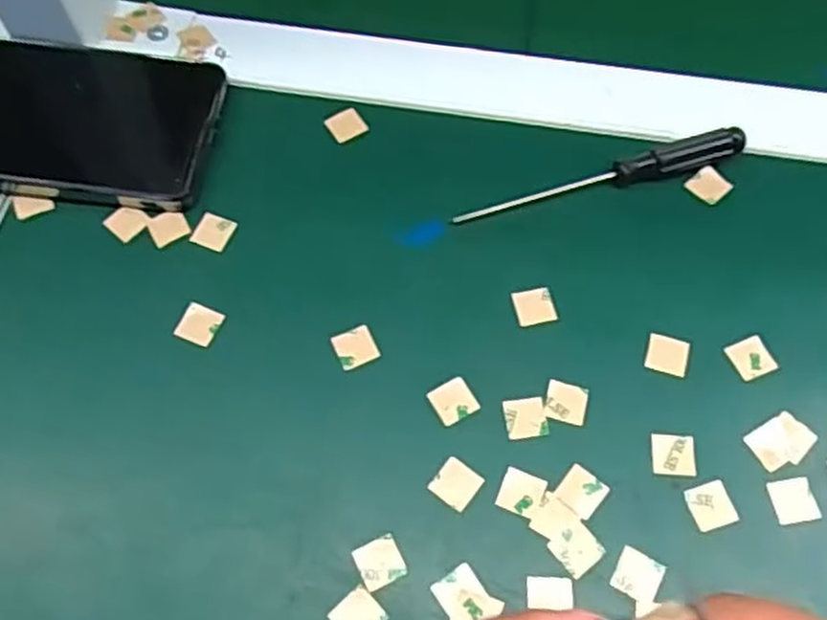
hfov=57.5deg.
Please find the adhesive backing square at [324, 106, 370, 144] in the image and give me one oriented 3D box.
[{"bbox_3d":[-0.031,-0.086,0.351,0.017,0.004,0.015,-30,73,-16],"label":"adhesive backing square"}]

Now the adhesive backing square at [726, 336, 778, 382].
[{"bbox_3d":[0.135,0.019,0.301,0.017,0.004,0.016,-23,69,-12],"label":"adhesive backing square"}]

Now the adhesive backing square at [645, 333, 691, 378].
[{"bbox_3d":[0.102,0.018,0.302,0.016,0.004,0.015,15,66,9],"label":"adhesive backing square"}]

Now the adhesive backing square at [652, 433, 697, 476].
[{"bbox_3d":[0.098,0.055,0.284,0.016,0.004,0.015,6,66,6],"label":"adhesive backing square"}]

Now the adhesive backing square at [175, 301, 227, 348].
[{"bbox_3d":[-0.087,0.006,0.307,0.016,0.004,0.015,23,70,3],"label":"adhesive backing square"}]

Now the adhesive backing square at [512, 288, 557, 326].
[{"bbox_3d":[0.050,-0.001,0.311,0.016,0.004,0.015,-9,67,-7],"label":"adhesive backing square"}]

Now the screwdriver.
[{"bbox_3d":[0.083,-0.059,0.330,0.132,0.015,0.011,-14,66,-6],"label":"screwdriver"}]

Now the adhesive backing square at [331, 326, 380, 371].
[{"bbox_3d":[-0.023,0.015,0.304,0.016,0.004,0.016,-23,68,-13],"label":"adhesive backing square"}]

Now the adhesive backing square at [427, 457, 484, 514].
[{"bbox_3d":[0.016,0.065,0.280,0.016,0.004,0.016,34,68,17],"label":"adhesive backing square"}]

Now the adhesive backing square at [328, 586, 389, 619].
[{"bbox_3d":[-0.019,0.106,0.260,0.016,0.004,0.015,-39,72,-20],"label":"adhesive backing square"}]

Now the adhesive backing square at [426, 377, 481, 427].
[{"bbox_3d":[0.016,0.036,0.293,0.016,0.004,0.016,-29,72,-13],"label":"adhesive backing square"}]

